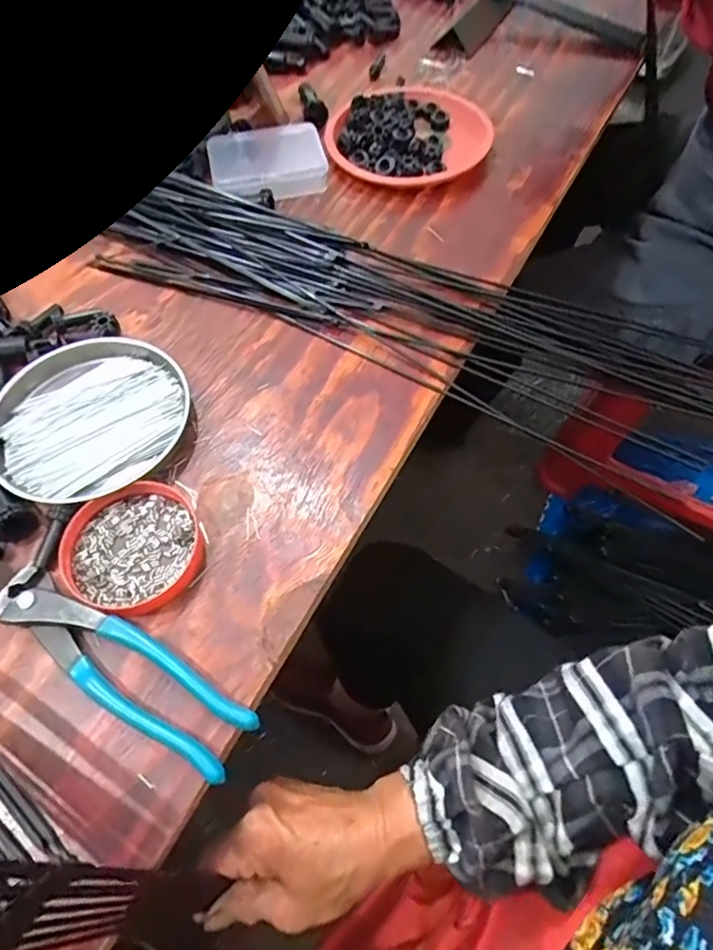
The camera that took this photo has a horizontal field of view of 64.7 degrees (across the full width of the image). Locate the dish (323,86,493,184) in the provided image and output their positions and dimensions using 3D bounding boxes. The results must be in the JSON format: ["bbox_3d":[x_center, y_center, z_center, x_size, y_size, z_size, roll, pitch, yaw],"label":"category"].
[{"bbox_3d":[0.045,-0.327,0.541,0.144,0.025,0.136,-31,64,-15],"label":"dish"}]

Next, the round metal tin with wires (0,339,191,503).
[{"bbox_3d":[-0.183,-0.040,0.386,0.130,0.019,0.118,-26,63,-13],"label":"round metal tin with wires"}]

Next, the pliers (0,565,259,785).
[{"bbox_3d":[-0.130,0.103,0.307,0.163,0.018,0.039,29,65,16],"label":"pliers"}]

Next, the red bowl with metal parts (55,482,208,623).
[{"bbox_3d":[-0.135,0.045,0.341,0.080,0.014,0.076,0,60,1],"label":"red bowl with metal parts"}]

